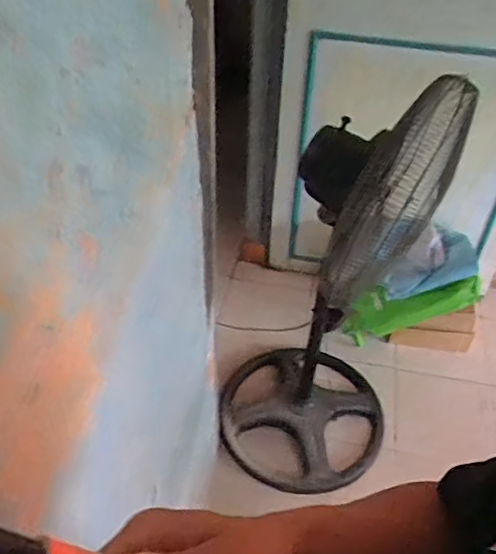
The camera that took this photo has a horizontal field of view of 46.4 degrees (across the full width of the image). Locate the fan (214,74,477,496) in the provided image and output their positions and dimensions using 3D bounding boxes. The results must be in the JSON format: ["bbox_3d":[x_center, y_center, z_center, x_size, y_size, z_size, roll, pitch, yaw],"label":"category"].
[{"bbox_3d":[0.186,0.034,1.411,0.448,1.094,0.522,11,43,10],"label":"fan"}]

